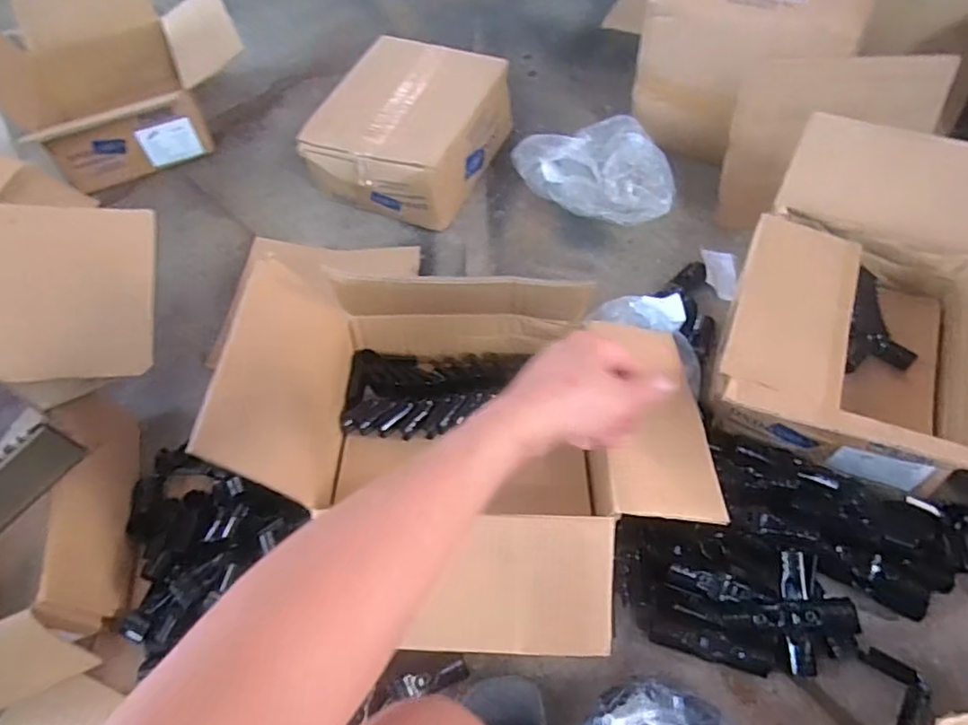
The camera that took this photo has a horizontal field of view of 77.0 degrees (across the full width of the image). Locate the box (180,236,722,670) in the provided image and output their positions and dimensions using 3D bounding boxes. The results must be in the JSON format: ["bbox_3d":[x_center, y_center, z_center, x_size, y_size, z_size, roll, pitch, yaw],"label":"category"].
[{"bbox_3d":[-0.004,0.083,0.660,0.496,0.232,0.384,4,58,7],"label":"box"}]

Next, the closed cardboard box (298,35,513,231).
[{"bbox_3d":[-0.134,-0.425,1.135,0.289,0.150,0.350,20,61,17],"label":"closed cardboard box"}]

